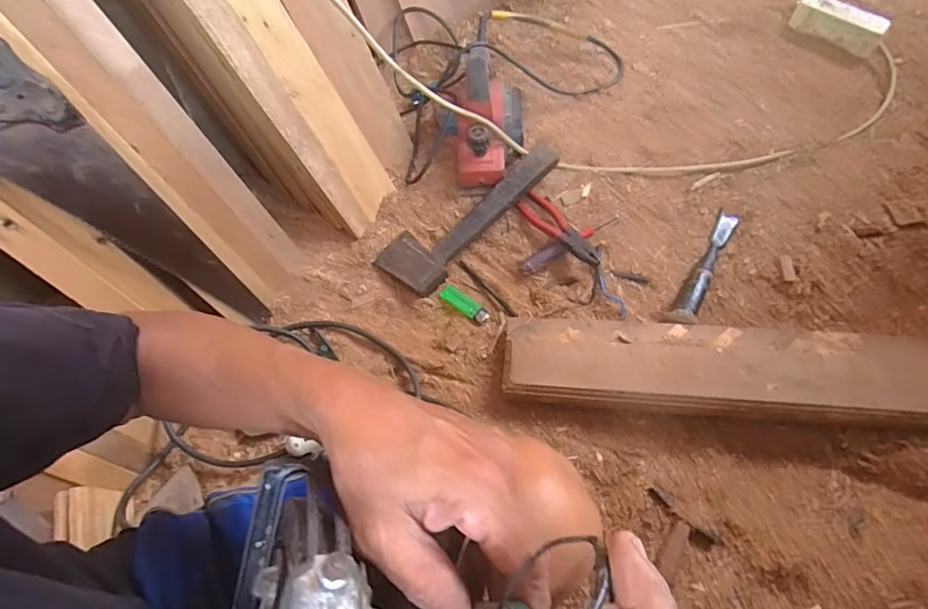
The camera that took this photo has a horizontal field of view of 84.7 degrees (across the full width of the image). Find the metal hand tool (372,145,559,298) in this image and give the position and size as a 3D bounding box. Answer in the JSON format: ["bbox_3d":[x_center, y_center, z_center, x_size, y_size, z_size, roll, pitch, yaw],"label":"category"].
[{"bbox_3d":[0.007,-0.156,0.821,0.113,0.061,0.329,40,71,20],"label":"metal hand tool"}]

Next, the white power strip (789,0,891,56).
[{"bbox_3d":[0.717,-0.538,0.978,0.162,0.054,0.060,32,68,17],"label":"white power strip"}]

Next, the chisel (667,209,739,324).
[{"bbox_3d":[0.362,-0.059,0.759,0.034,0.031,0.231,29,67,16],"label":"chisel"}]

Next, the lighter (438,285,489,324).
[{"bbox_3d":[0.001,0.000,0.776,0.085,0.007,0.027,37,70,19],"label":"lighter"}]

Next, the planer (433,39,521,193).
[{"bbox_3d":[0.032,-0.324,0.857,0.137,0.133,0.224,0,63,3],"label":"planer"}]

